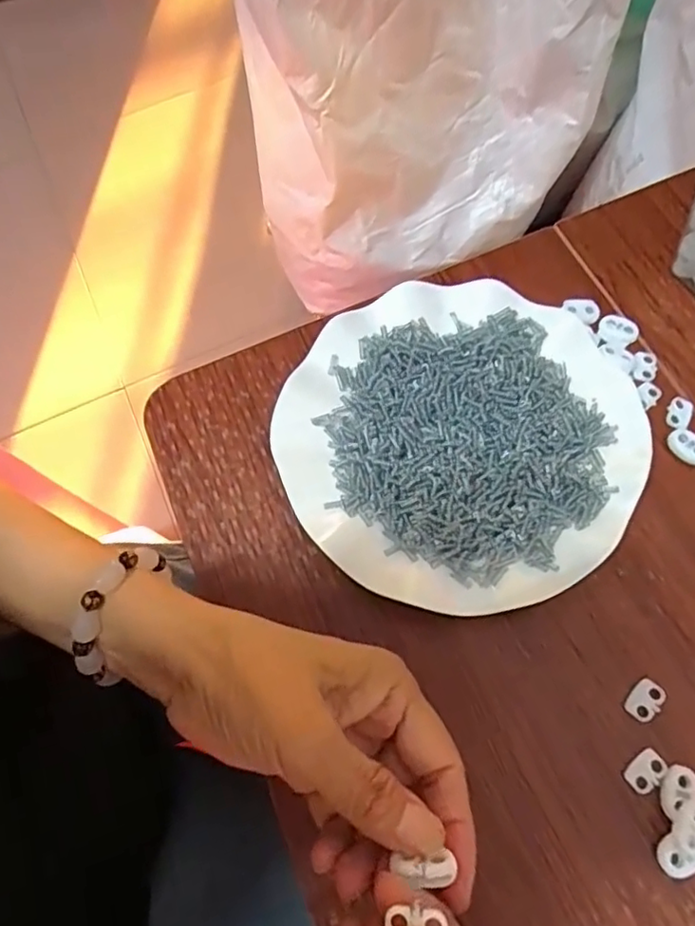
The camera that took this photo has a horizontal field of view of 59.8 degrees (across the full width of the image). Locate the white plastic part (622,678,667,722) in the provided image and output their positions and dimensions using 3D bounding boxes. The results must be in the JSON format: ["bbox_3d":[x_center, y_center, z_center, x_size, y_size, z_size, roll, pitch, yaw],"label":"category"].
[{"bbox_3d":[0.140,0.111,0.282,0.014,0.004,0.019,39,76,17],"label":"white plastic part"}]

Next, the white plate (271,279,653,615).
[{"bbox_3d":[0.060,-0.013,0.330,0.180,0.033,0.183,-1,68,4],"label":"white plate"}]

